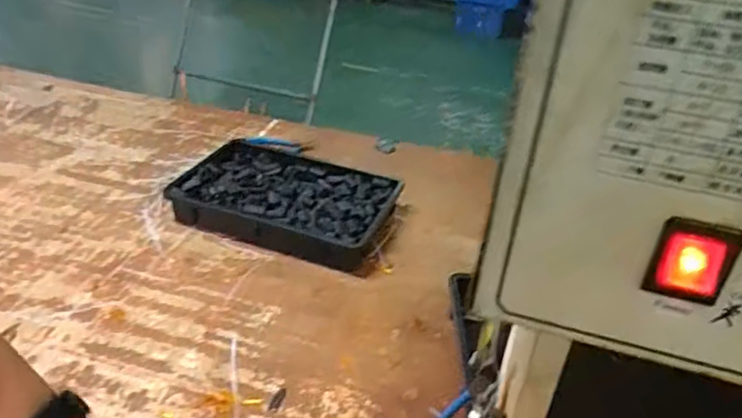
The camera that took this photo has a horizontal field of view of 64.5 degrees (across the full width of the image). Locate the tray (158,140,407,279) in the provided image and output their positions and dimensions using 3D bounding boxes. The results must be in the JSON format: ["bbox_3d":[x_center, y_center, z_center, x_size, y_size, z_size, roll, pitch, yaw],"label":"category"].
[{"bbox_3d":[-0.149,-0.016,1.058,0.356,0.083,0.238,14,33,13],"label":"tray"}]

